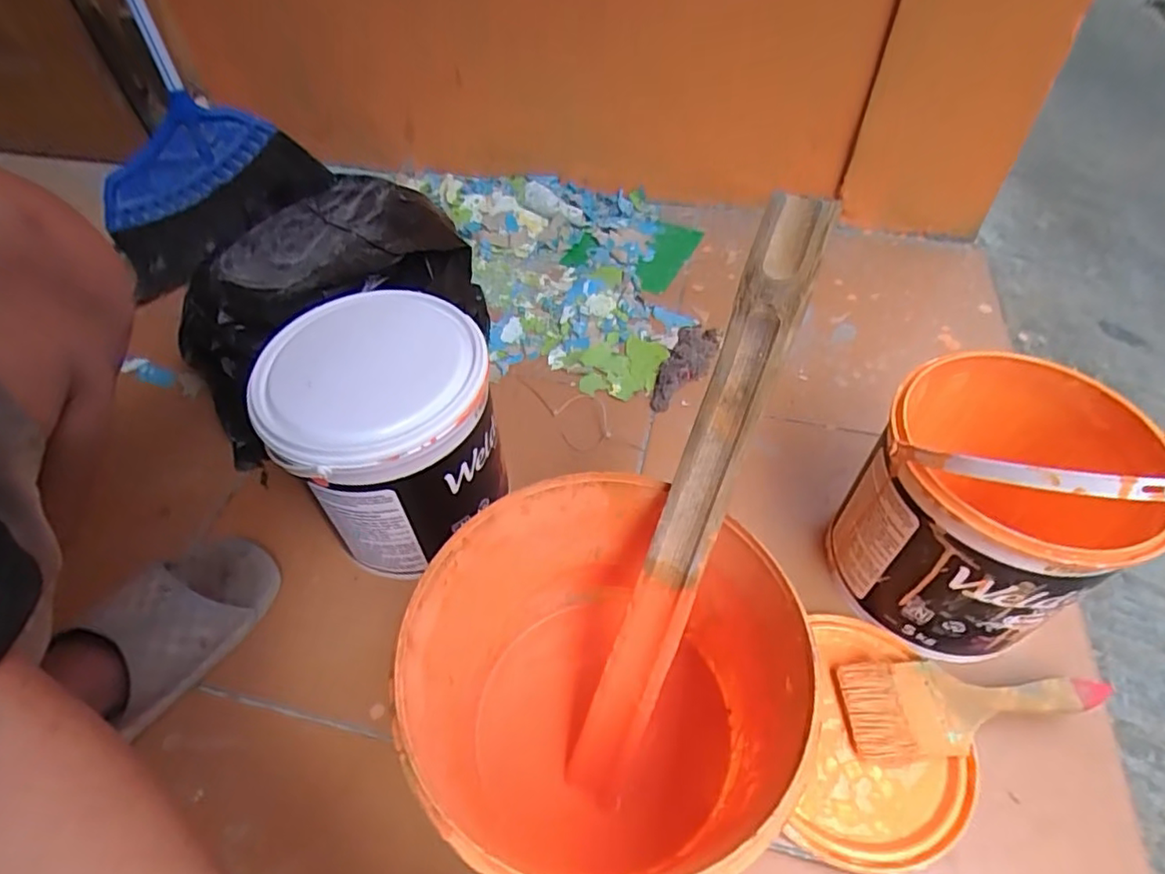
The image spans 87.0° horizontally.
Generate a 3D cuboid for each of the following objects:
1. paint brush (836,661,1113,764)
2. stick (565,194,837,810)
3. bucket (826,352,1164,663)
[{"bbox_3d":[0.295,0.206,0.466,0.186,0.023,0.066,-2,51,1],"label":"paint brush"},{"bbox_3d":[0.062,0.058,0.372,0.034,0.392,0.010,22,15,19],"label":"stick"},{"bbox_3d":[0.313,0.035,0.463,0.175,0.218,0.190,35,60,27],"label":"bucket"}]

